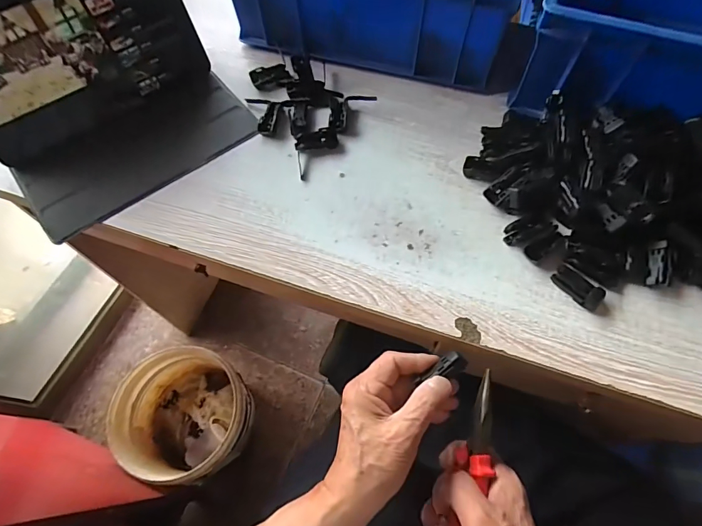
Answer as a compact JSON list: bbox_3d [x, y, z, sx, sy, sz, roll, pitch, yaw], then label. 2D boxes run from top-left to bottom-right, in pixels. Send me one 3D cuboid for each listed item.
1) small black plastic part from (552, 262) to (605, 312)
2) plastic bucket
[{"bbox_3d":[0.211,0.023,0.376,0.022,0.011,0.048,-42,71,-18],"label":"small black plastic part"},{"bbox_3d":[-0.354,0.350,0.922,0.257,0.234,0.252,0,65,0],"label":"plastic bucket"}]

